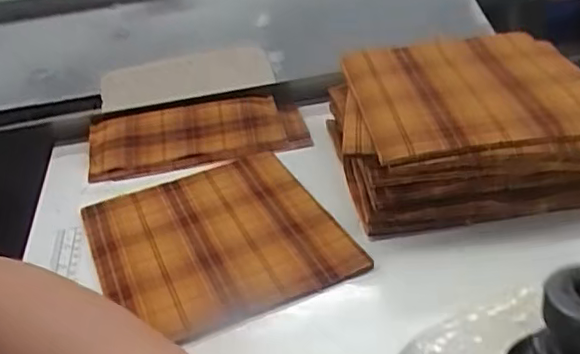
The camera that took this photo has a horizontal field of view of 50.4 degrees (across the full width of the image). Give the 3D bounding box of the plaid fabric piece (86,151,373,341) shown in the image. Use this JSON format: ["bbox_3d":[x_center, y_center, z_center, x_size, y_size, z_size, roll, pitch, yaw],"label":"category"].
[{"bbox_3d":[-0.059,0.045,0.471,0.169,0.007,0.188,-17,32,-18],"label":"plaid fabric piece"}]

